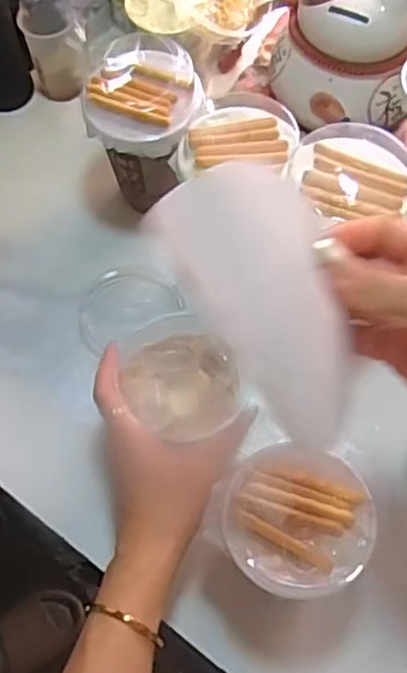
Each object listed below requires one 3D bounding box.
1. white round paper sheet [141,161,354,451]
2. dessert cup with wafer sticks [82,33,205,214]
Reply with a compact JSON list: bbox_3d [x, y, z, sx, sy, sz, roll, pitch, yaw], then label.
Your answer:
[{"bbox_3d":[0.033,-0.015,0.277,0.060,0.017,0.122,-36,110,-15],"label":"white round paper sheet"},{"bbox_3d":[-0.048,-0.170,0.550,0.091,0.113,0.102,-2,66,-1],"label":"dessert cup with wafer sticks"}]

